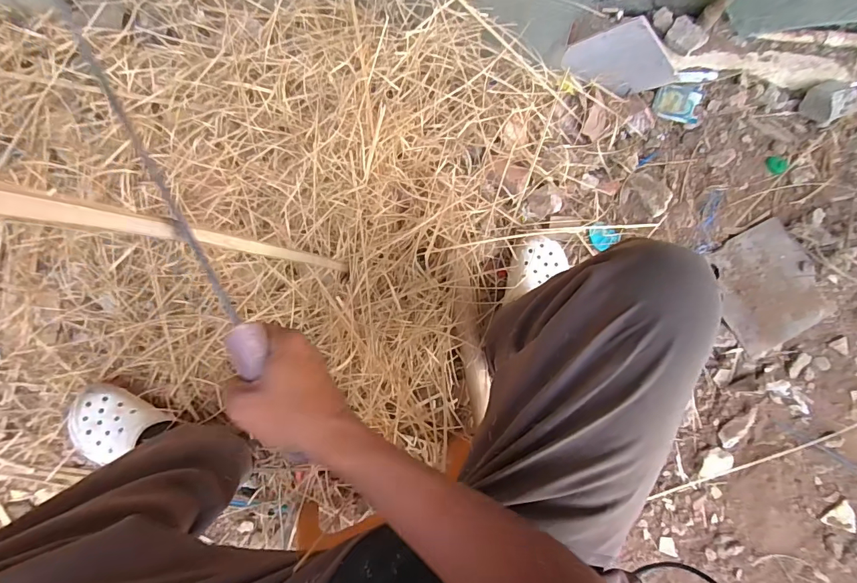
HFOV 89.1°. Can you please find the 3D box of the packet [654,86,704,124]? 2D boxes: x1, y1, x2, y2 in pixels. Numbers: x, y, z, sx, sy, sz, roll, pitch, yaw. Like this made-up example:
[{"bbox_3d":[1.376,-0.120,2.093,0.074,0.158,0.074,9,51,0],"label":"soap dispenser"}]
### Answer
[{"bbox_3d":[0.500,-0.378,0.875,0.082,0.024,0.070,10,82,-4],"label":"packet"}]

